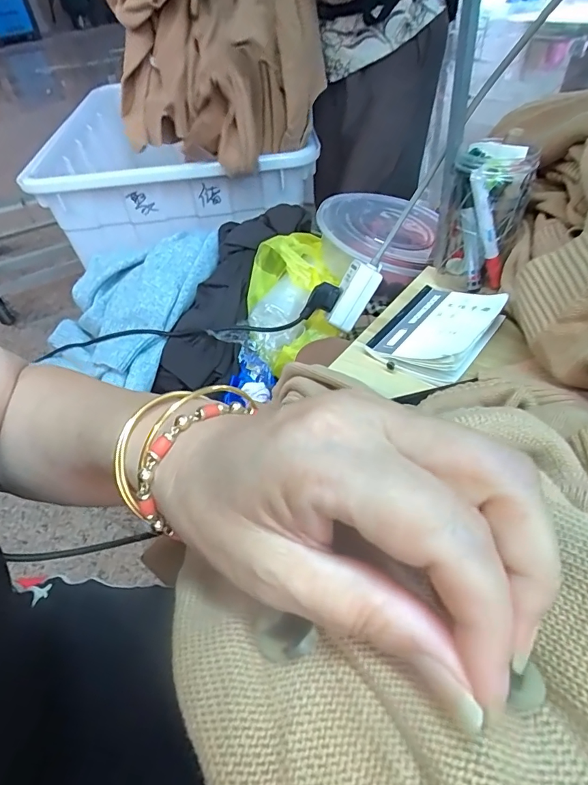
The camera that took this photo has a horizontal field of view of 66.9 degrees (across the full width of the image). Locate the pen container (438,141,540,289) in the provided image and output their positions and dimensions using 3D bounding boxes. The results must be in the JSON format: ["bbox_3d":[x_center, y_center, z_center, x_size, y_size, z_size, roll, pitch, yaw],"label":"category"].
[{"bbox_3d":[0.213,-0.191,0.508,0.079,0.150,0.062,15,50,19],"label":"pen container"}]

